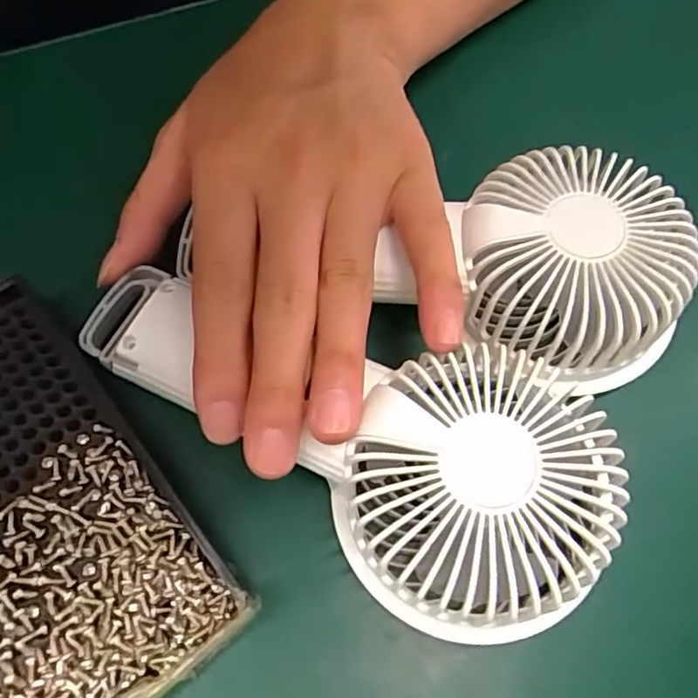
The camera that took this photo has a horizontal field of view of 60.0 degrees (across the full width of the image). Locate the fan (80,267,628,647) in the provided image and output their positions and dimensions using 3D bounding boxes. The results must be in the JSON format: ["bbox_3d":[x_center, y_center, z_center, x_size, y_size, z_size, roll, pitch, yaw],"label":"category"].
[{"bbox_3d":[-0.010,0.024,0.191,0.177,0.043,0.071,23,66,15],"label":"fan"}]

